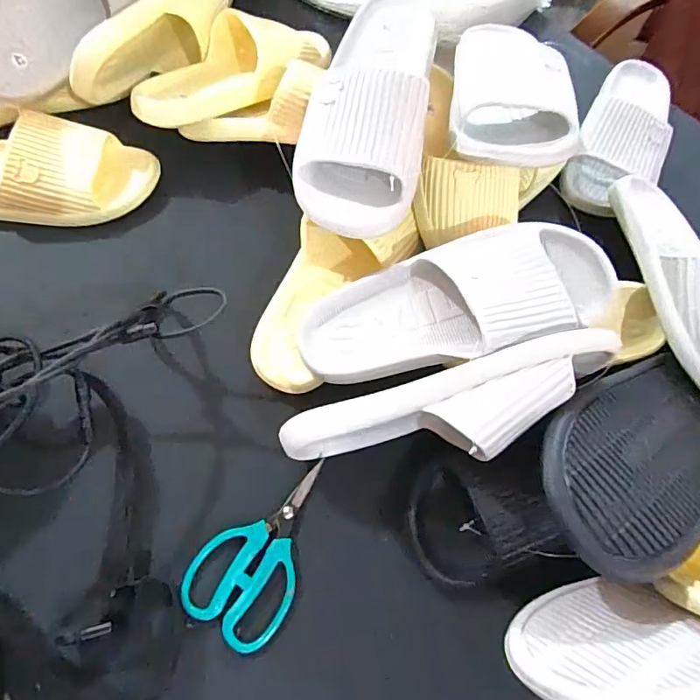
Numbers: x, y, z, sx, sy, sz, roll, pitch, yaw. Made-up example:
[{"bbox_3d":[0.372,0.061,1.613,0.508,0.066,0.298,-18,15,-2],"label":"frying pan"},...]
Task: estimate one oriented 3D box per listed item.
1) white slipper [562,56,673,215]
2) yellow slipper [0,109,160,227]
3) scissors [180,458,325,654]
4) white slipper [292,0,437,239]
[{"bbox_3d":[0.340,-0.273,0.601,0.097,0.063,0.251,28,68,9],"label":"white slipper"},{"bbox_3d":[-0.346,-0.188,0.525,0.261,0.063,0.104,4,66,-1],"label":"yellow slipper"},{"bbox_3d":[-0.068,0.163,0.411,0.083,0.015,0.143,31,68,10],"label":"scissors"},{"bbox_3d":[0.017,-0.236,0.444,0.108,0.067,0.276,9,66,1],"label":"white slipper"}]

